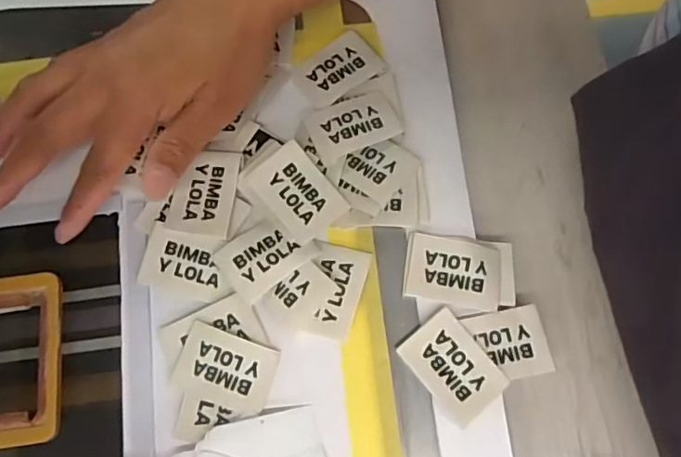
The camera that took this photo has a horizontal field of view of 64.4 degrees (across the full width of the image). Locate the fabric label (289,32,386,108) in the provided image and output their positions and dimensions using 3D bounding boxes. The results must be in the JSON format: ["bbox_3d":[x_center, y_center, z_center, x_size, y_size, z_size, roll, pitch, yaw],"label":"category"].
[{"bbox_3d":[-0.002,-0.095,0.320,0.047,0.005,0.034,-35,75,-8],"label":"fabric label"}]

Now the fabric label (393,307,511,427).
[{"bbox_3d":[0.056,0.068,0.270,0.034,0.004,0.047,-39,75,-9],"label":"fabric label"}]

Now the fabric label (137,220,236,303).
[{"bbox_3d":[-0.080,0.018,0.288,0.049,0.004,0.032,14,82,0],"label":"fabric label"}]

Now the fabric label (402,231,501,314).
[{"bbox_3d":[0.060,0.021,0.284,0.049,0.004,0.035,9,74,5],"label":"fabric label"}]

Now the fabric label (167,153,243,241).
[{"bbox_3d":[-0.074,-0.020,0.296,0.033,0.004,0.047,7,73,5],"label":"fabric label"}]

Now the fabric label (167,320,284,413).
[{"bbox_3d":[-0.058,0.070,0.274,0.048,0.004,0.033,17,82,5],"label":"fabric label"}]

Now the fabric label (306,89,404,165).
[{"bbox_3d":[0.007,-0.059,0.305,0.048,0.007,0.034,-22,73,-4],"label":"fabric label"}]

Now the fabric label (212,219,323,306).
[{"bbox_3d":[-0.040,0.014,0.286,0.046,0.004,0.034,-37,72,-7],"label":"fabric label"}]

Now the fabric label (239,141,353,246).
[{"bbox_3d":[-0.025,-0.019,0.292,0.037,0.005,0.049,-39,82,-9],"label":"fabric label"}]

